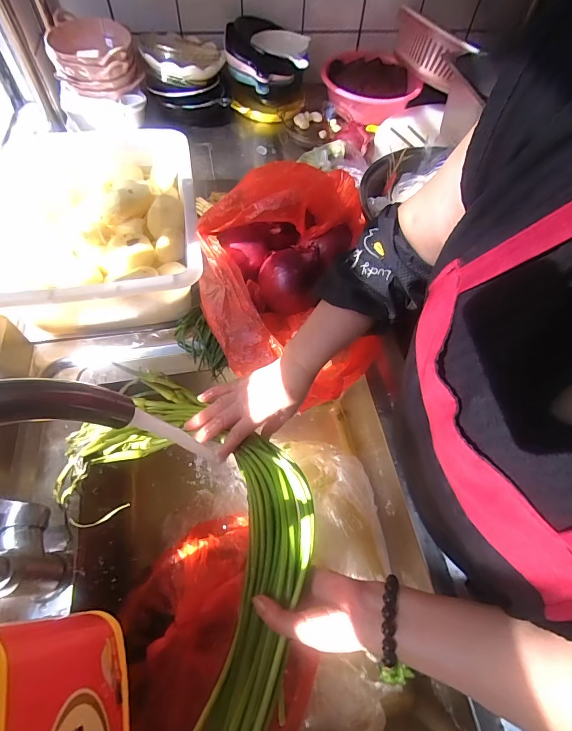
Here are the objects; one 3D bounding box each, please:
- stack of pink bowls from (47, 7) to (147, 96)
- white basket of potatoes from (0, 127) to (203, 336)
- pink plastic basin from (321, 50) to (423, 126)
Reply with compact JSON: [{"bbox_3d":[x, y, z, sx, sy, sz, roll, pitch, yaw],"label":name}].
[{"bbox_3d":[-0.372,-0.604,0.734,0.157,0.097,0.125,2,59,-3],"label":"stack of pink bowls"},{"bbox_3d":[-0.297,-0.221,0.625,0.296,0.131,0.365,-9,60,-9],"label":"white basket of potatoes"},{"bbox_3d":[0.190,-0.643,0.859,0.214,0.074,0.167,10,59,2],"label":"pink plastic basin"}]

